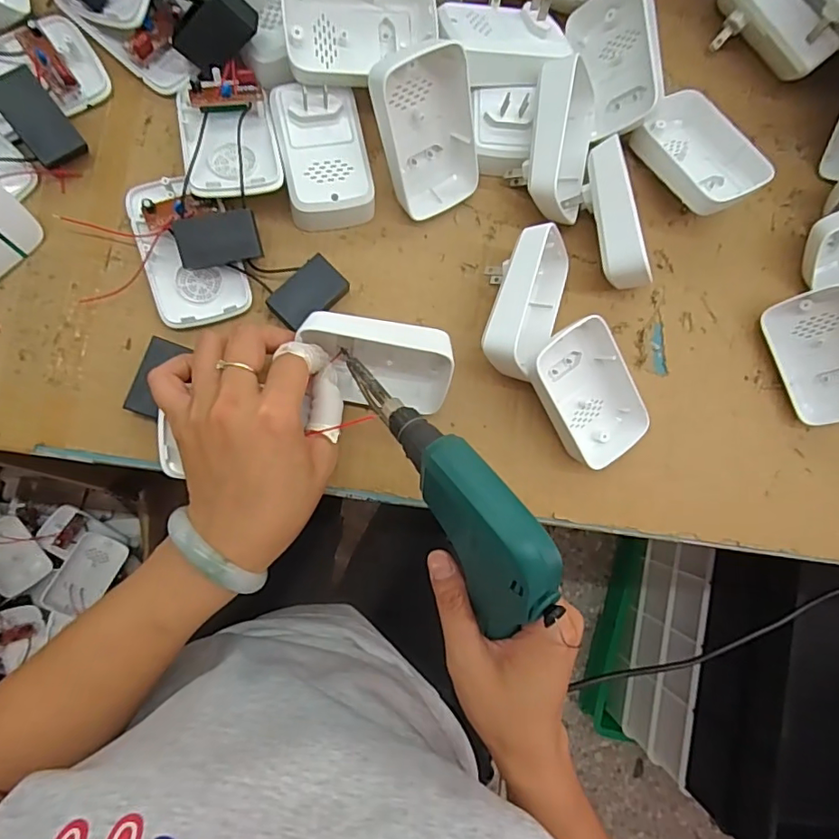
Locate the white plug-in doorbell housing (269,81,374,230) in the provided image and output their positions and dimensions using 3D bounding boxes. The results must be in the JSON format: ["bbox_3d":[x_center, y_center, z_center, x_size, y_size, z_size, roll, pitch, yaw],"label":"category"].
[{"bbox_3d":[-0.063,-0.175,0.348,0.056,0.033,0.084,-13,89,-9],"label":"white plug-in doorbell housing"}]

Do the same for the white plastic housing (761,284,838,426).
[{"bbox_3d":[0.298,-0.047,0.387,0.058,0.026,0.094,-21,90,30],"label":"white plastic housing"}]

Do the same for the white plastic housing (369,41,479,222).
[{"bbox_3d":[0.005,-0.184,0.345,0.066,0.034,0.094,-24,130,-11],"label":"white plastic housing"}]

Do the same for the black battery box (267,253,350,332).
[{"bbox_3d":[-0.072,-0.082,0.349,0.030,0.018,0.048,44,82,-5],"label":"black battery box"}]

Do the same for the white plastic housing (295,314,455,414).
[{"bbox_3d":[-0.029,-0.037,0.337,0.095,0.059,0.032,10,45,-10],"label":"white plastic housing"}]

